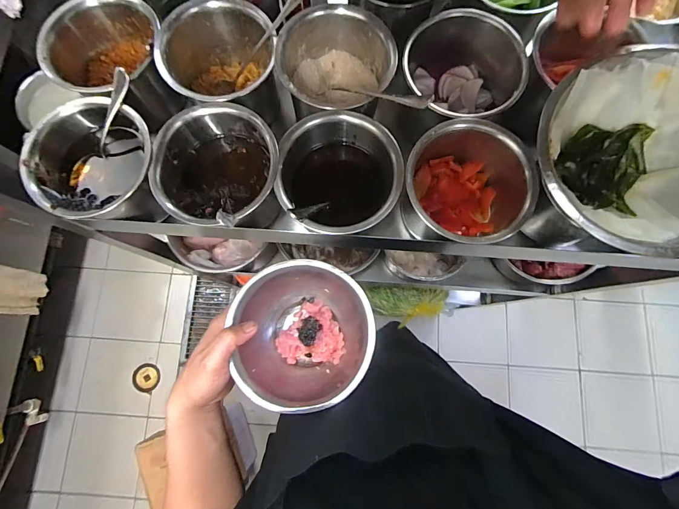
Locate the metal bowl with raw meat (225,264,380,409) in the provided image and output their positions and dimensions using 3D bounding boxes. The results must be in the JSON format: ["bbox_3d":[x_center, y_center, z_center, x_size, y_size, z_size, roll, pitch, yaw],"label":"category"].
[{"bbox_3d":[-0.039,0.084,0.381,0.142,0.065,0.145,0,79,-1],"label":"metal bowl with raw meat"}]

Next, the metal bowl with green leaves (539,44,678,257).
[{"bbox_3d":[0.244,-0.078,0.293,0.155,0.069,0.158,0,79,-1],"label":"metal bowl with green leaves"}]

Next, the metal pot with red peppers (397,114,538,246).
[{"bbox_3d":[0.120,-0.062,0.352,0.115,0.082,0.112,0,79,-1],"label":"metal pot with red peppers"}]

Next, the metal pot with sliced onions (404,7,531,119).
[{"bbox_3d":[0.126,-0.189,0.372,0.125,0.076,0.120,0,79,-1],"label":"metal pot with sliced onions"}]

